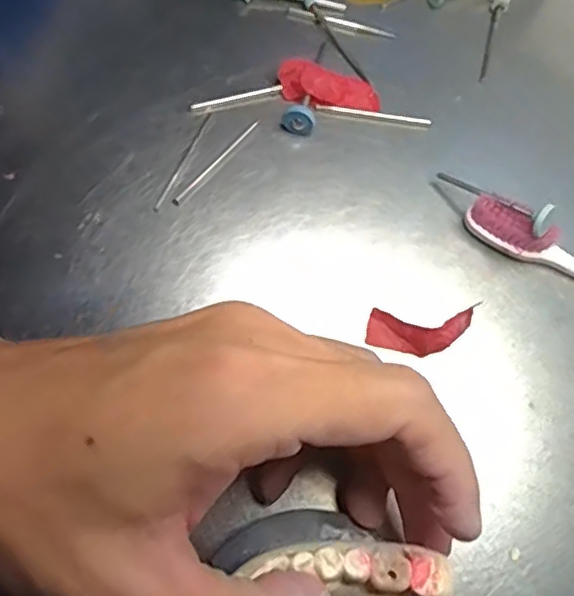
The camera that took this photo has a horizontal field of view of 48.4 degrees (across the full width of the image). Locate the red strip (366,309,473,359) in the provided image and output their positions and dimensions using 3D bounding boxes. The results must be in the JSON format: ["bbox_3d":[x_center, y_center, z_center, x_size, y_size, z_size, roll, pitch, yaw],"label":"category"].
[{"bbox_3d":[0.043,0.011,0.209,0.034,0.011,0.014,-3,72,11],"label":"red strip"}]

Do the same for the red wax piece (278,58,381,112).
[{"bbox_3d":[0.016,-0.080,0.240,0.038,0.006,0.017,10,72,-11],"label":"red wax piece"}]

